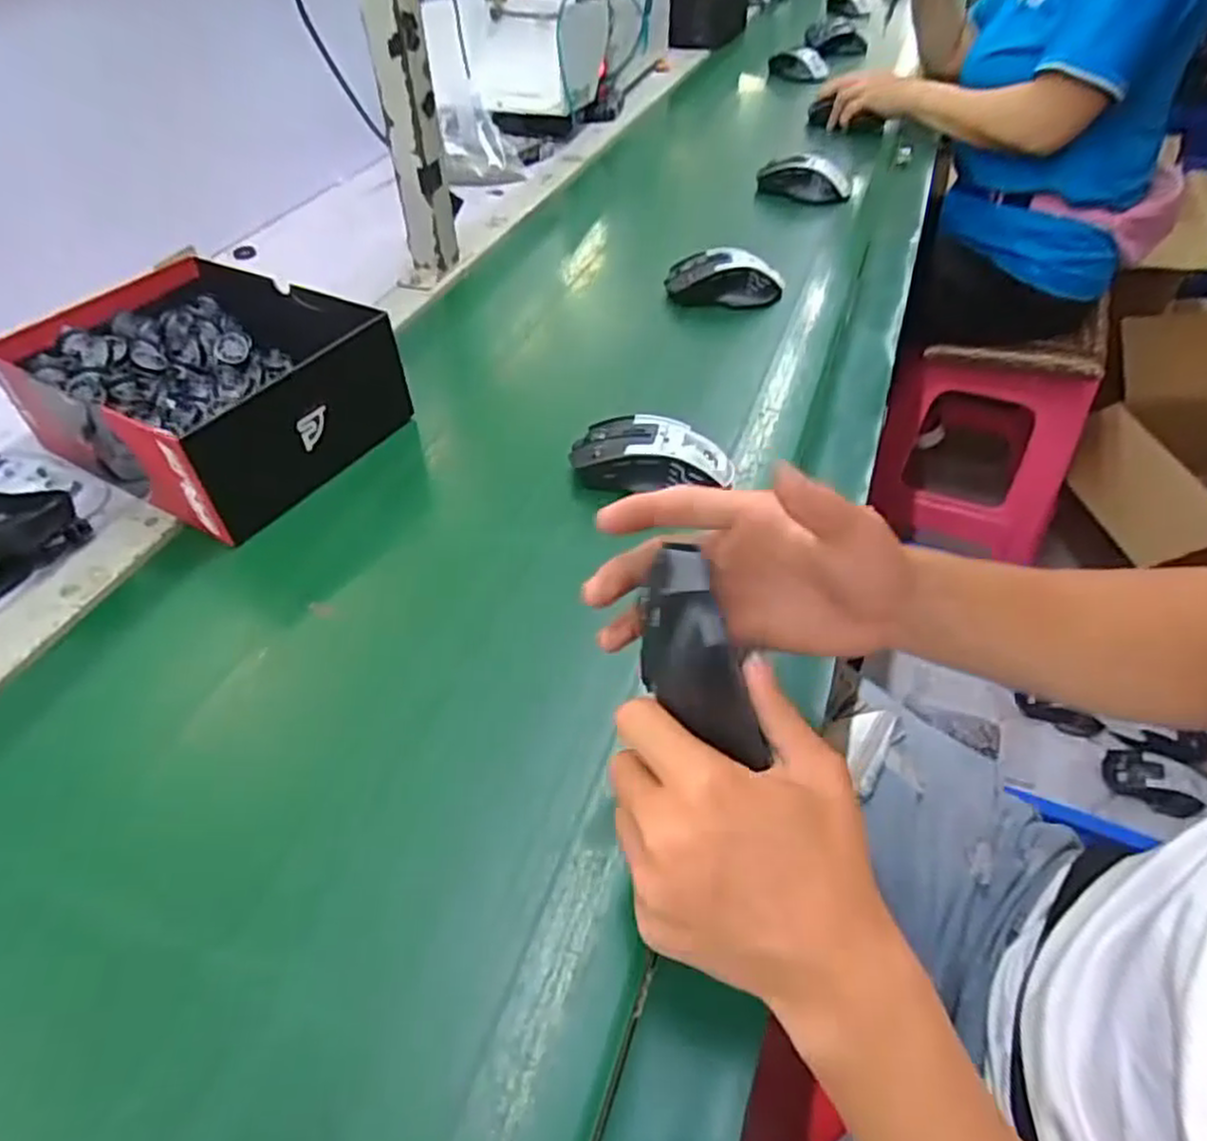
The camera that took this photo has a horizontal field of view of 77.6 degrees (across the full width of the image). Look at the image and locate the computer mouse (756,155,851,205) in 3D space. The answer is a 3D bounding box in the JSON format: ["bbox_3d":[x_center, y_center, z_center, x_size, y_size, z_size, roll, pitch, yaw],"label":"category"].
[{"bbox_3d":[0.248,-0.488,0.930,0.111,0.033,0.051,10,47,11],"label":"computer mouse"}]

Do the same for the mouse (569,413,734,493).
[{"bbox_3d":[0.035,-0.081,0.545,0.116,0.043,0.063,8,46,9],"label":"mouse"}]

